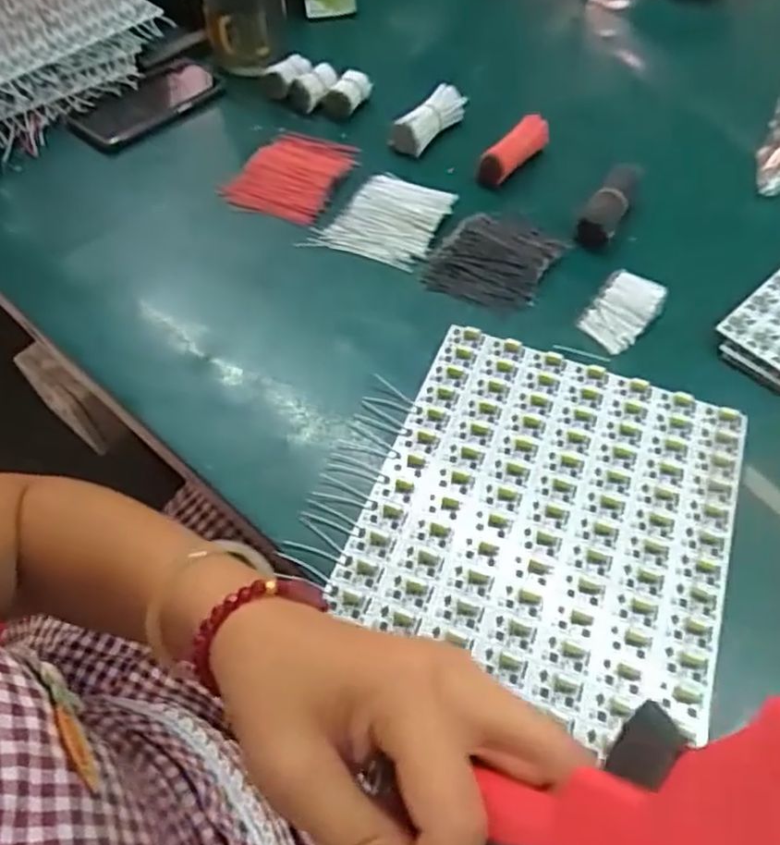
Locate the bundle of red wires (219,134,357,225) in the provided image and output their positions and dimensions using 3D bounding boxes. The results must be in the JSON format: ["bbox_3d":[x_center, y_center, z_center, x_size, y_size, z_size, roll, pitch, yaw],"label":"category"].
[{"bbox_3d":[-0.098,-0.254,0.695,0.098,0.027,0.129,20,59,12],"label":"bundle of red wires"}]

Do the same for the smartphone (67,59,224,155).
[{"bbox_3d":[-0.259,-0.342,0.746,0.165,0.013,0.074,-40,78,-15],"label":"smartphone"}]

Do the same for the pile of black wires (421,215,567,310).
[{"bbox_3d":[0.094,-0.152,0.630,0.107,0.015,0.102,19,59,11],"label":"pile of black wires"}]

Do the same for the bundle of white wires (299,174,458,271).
[{"bbox_3d":[-0.005,-0.199,0.664,0.109,0.016,0.123,23,60,14],"label":"bundle of white wires"}]

